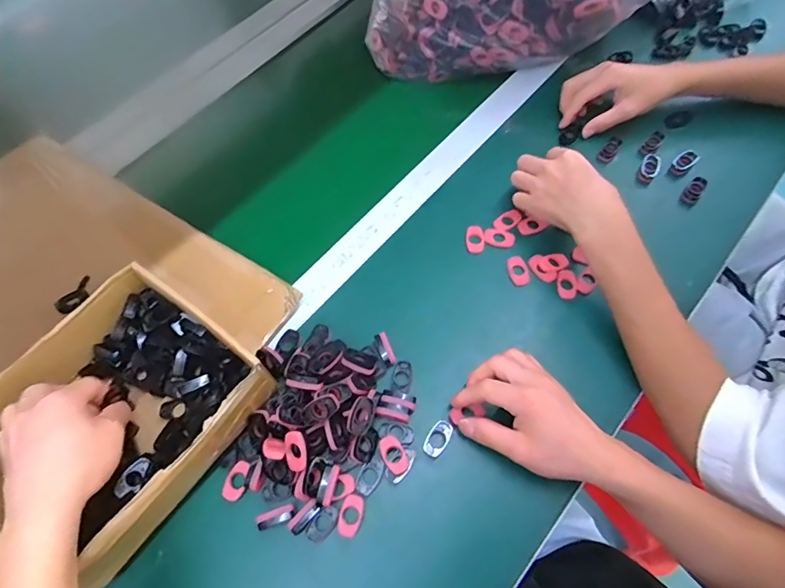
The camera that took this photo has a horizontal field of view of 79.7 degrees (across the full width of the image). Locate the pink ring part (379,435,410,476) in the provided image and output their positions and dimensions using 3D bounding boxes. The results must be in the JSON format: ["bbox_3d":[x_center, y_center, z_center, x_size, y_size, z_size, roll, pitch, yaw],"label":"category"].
[{"bbox_3d":[0.002,0.142,0.416,0.020,0.010,0.034,-27,74,-12],"label":"pink ring part"}]

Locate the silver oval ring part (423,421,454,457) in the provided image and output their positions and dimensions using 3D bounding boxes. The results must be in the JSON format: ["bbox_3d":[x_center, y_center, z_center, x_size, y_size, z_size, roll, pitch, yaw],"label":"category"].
[{"bbox_3d":[0.042,0.130,0.425,0.020,0.006,0.033,30,70,16],"label":"silver oval ring part"}]

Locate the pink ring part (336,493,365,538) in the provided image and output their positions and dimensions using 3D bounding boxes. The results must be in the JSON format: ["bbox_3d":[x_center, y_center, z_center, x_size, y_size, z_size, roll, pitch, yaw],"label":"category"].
[{"bbox_3d":[-0.036,0.189,0.402,0.022,0.004,0.034,11,66,9],"label":"pink ring part"}]

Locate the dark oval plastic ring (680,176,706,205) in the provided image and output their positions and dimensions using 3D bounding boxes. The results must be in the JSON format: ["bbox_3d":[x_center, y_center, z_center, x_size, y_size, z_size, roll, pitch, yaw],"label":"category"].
[{"bbox_3d":[0.341,-0.118,0.532,0.016,0.014,0.031,34,69,16],"label":"dark oval plastic ring"}]

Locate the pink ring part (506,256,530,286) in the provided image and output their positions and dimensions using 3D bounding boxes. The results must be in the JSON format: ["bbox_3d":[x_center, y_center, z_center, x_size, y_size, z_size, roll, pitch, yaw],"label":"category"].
[{"bbox_3d":[0.134,-0.025,0.500,0.020,0.005,0.032,-13,65,-3],"label":"pink ring part"}]

